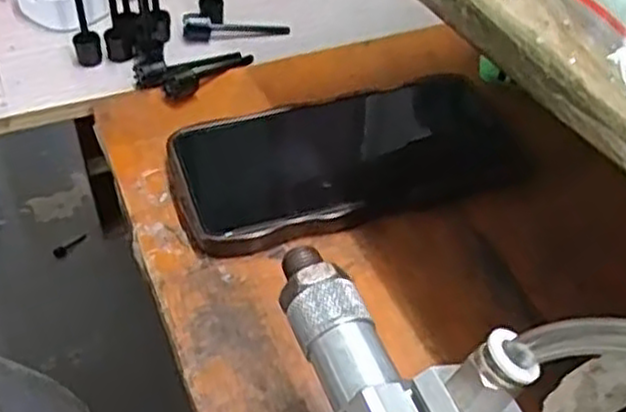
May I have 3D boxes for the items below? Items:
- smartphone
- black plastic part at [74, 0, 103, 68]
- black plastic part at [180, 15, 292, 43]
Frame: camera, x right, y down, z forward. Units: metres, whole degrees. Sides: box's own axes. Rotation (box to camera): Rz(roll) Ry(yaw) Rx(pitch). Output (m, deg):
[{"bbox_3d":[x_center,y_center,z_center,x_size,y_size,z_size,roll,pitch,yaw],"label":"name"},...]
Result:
[{"bbox_3d":[0.020,-0.024,0.376,0.175,0.014,0.081,-12,48,-15],"label":"smartphone"},{"bbox_3d":[-0.126,-0.105,0.418,0.011,0.061,0.012,25,50,20],"label":"black plastic part"},{"bbox_3d":[-0.046,-0.109,0.457,0.062,0.012,0.016,-5,46,-8],"label":"black plastic part"}]

